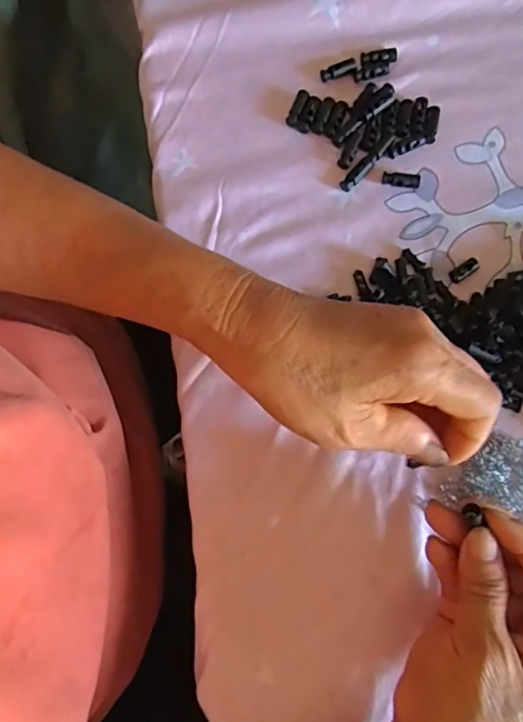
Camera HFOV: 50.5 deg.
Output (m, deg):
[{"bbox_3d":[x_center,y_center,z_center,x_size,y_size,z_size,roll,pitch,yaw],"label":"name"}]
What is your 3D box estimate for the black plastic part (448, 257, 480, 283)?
[{"bbox_3d":[0.130,-0.058,0.355,0.020,0.004,0.009,-33,80,-5],"label":"black plastic part"}]

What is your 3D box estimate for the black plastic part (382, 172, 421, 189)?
[{"bbox_3d":[0.093,-0.121,0.369,0.024,0.005,0.009,12,79,3],"label":"black plastic part"}]

